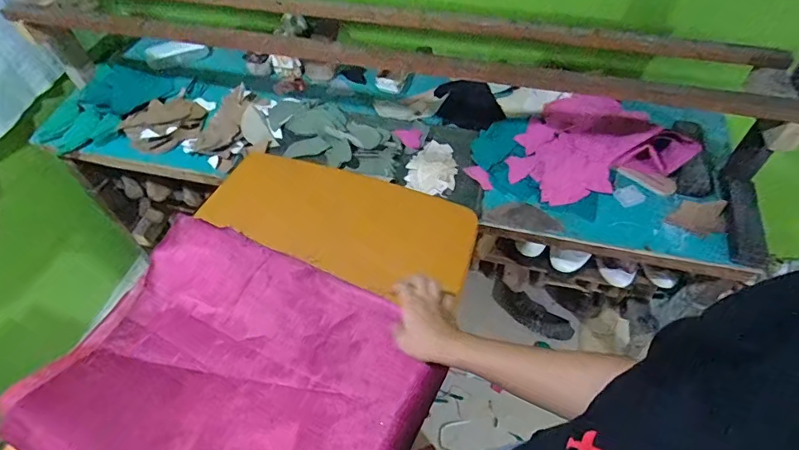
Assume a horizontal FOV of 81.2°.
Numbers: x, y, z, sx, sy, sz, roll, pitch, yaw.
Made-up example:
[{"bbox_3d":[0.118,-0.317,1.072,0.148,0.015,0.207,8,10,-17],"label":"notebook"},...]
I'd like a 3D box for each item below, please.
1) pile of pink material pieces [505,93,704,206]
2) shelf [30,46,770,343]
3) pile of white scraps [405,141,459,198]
[{"bbox_3d":[0.399,-0.180,1.005,0.334,0.098,0.231,-11,54,-7],"label":"pile of pink material pieces"},{"bbox_3d":[-0.048,-0.037,1.295,1.547,0.679,0.441,12,54,10],"label":"shelf"},{"bbox_3d":[0.077,-0.130,1.005,0.102,0.010,0.157,13,55,11],"label":"pile of white scraps"}]

